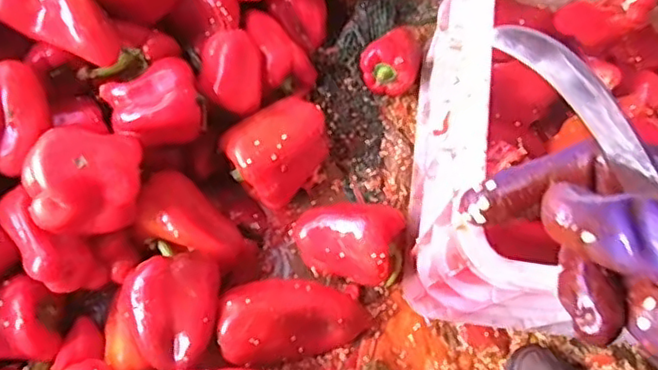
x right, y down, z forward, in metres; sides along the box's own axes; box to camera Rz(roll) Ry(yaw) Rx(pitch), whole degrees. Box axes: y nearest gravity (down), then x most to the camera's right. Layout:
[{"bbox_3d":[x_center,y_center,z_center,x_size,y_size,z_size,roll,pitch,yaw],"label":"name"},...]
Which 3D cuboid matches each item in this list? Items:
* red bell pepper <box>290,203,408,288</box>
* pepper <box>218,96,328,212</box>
[{"bbox_3d":[0.020,0.064,0.664,0.110,0.079,0.075,0,74,-2],"label":"red bell pepper"},{"bbox_3d":[-0.049,-0.041,0.681,0.089,0.088,0.122,42,77,9],"label":"pepper"}]

